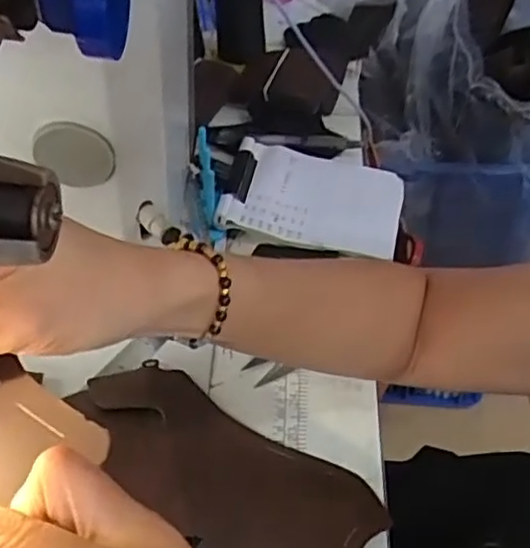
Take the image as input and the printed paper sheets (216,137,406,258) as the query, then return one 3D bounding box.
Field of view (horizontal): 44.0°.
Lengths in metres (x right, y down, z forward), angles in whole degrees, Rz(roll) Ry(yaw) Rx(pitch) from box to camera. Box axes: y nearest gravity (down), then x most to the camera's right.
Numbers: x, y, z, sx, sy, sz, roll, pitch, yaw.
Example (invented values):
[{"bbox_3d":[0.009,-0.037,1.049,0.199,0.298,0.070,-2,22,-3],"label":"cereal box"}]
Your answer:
[{"bbox_3d":[0.041,-0.065,0.549,0.143,0.010,0.098,13,54,4],"label":"printed paper sheets"}]

